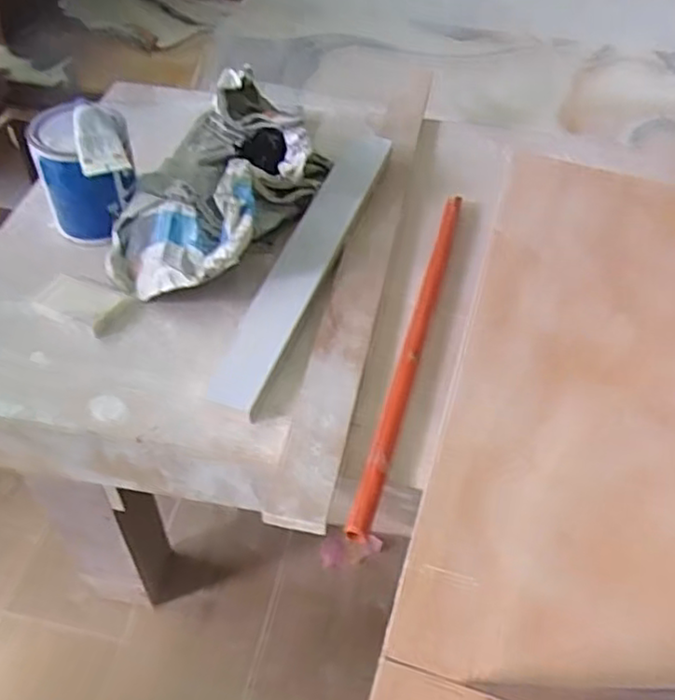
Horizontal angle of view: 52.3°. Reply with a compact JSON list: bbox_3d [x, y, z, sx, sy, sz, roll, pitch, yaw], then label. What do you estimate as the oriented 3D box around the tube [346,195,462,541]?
[{"bbox_3d":[0.079,-0.015,0.685,0.019,0.015,0.453,13,50,9],"label":"tube"}]

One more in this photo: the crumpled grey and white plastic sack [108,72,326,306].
[{"bbox_3d":[-0.133,-0.192,0.765,0.181,0.127,0.302,21,52,15],"label":"crumpled grey and white plastic sack"}]

